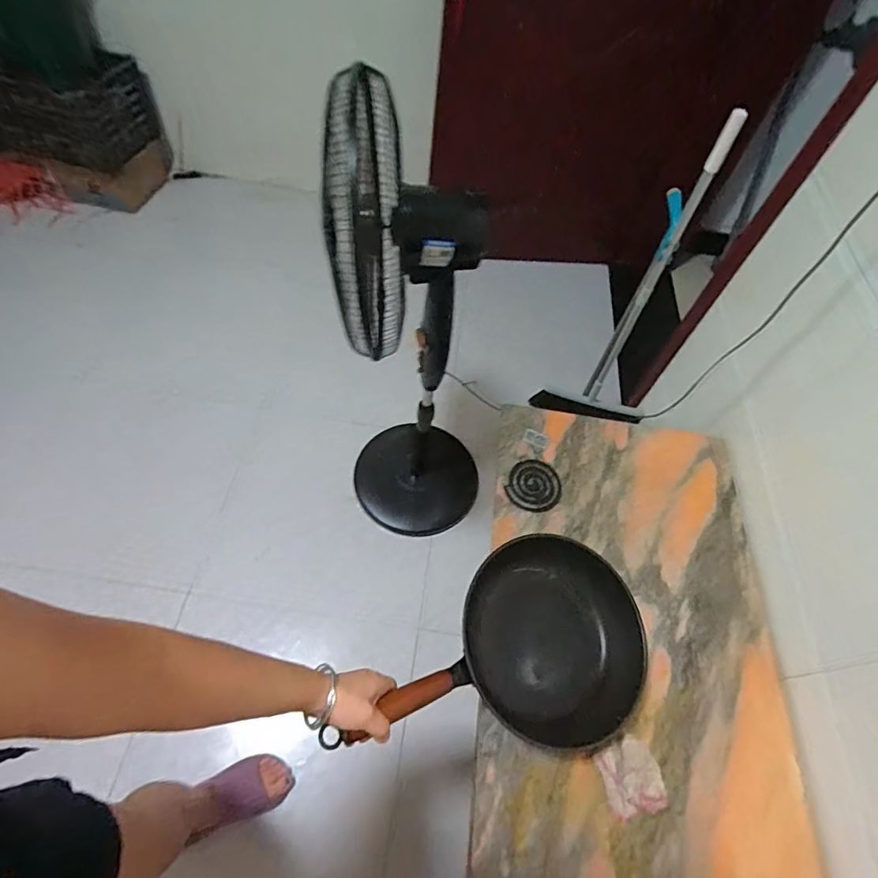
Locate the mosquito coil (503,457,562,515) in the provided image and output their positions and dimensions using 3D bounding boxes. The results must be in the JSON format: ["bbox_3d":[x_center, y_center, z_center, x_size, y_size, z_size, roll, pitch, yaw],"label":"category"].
[{"bbox_3d":[0.188,0.092,0.989,0.102,0.009,0.110,1,64,-2],"label":"mosquito coil"}]

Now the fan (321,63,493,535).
[{"bbox_3d":[-0.057,-0.167,1.074,0.320,1.079,0.321,-3,66,-1],"label":"fan"}]

